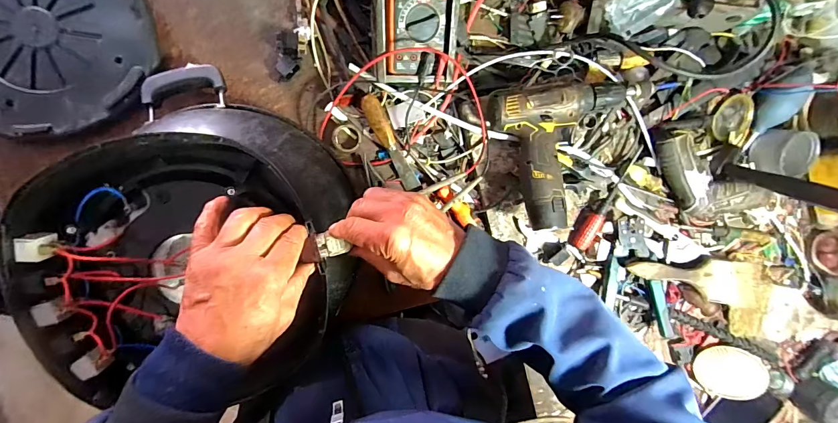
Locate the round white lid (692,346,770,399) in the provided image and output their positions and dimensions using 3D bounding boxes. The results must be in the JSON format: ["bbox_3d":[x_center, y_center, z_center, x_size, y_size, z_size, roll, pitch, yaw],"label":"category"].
[{"bbox_3d":[0.481,0.250,0.575,0.098,0.022,0.078,28,93,-6],"label":"round white lid"}]

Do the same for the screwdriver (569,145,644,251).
[{"bbox_3d":[0.280,-0.019,0.551,0.029,0.023,0.170,31,93,-6],"label":"screwdriver"}]

